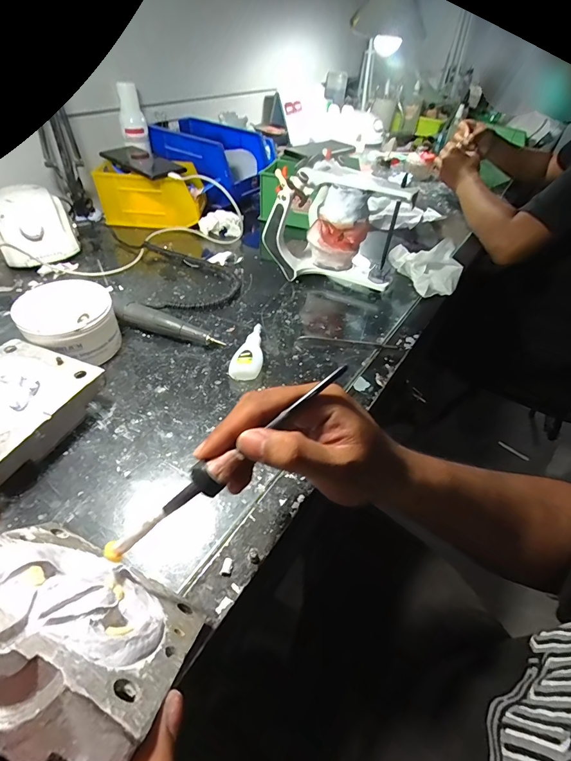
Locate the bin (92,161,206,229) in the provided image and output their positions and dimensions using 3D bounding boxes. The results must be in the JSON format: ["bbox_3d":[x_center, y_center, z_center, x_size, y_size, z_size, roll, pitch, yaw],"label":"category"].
[{"bbox_3d":[-0.239,-0.337,0.655,0.170,0.084,0.085,6,46,-1],"label":"bin"}]

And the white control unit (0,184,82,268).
[{"bbox_3d":[-0.379,-0.230,0.543,0.103,0.076,0.121,-22,52,-25],"label":"white control unit"}]

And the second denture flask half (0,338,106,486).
[{"bbox_3d":[-0.247,0.029,0.326,0.114,0.043,0.125,19,47,11],"label":"second denture flask half"}]

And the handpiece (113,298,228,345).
[{"bbox_3d":[-0.143,-0.065,0.441,0.137,0.029,0.021,19,47,11],"label":"handpiece"}]

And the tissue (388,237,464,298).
[{"bbox_3d":[0.216,-0.175,0.558,0.114,0.058,0.085,18,47,11],"label":"tissue"}]

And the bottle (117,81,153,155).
[{"bbox_3d":[-0.281,-0.486,0.671,0.043,0.102,0.034,5,46,-2],"label":"bottle"}]

